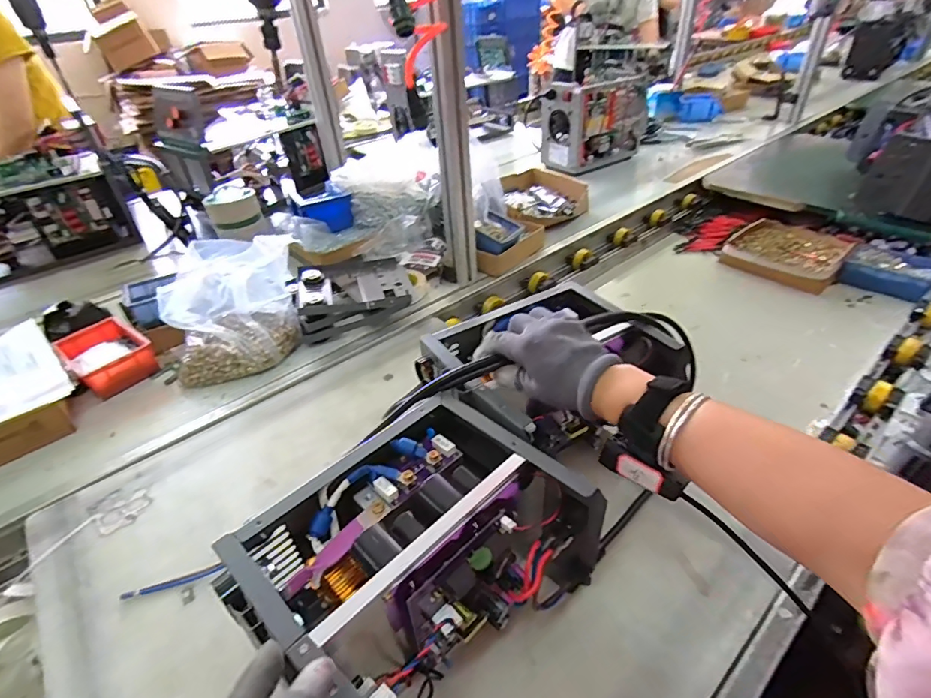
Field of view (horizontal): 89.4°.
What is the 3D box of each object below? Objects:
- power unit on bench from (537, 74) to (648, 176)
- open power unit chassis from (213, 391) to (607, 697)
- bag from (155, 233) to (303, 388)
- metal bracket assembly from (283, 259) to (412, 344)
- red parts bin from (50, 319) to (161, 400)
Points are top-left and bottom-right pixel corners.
[{"bbox_3d":[0.365,-0.669,1.378,0.308,0.215,0.194,-31,45,-30],"label":"power unit on bench"},{"bbox_3d":[-0.037,0.173,0.395,0.240,0.129,0.176,-32,46,-30],"label":"open power unit chassis"},{"bbox_3d":[-0.347,-0.054,0.694,0.114,0.188,0.182,28,48,34],"label":"bag"},{"bbox_3d":[-0.197,-0.105,0.833,0.191,0.072,0.188,-12,39,-9],"label":"metal bracket assembly"},{"bbox_3d":[-0.559,0.010,0.736,0.147,0.049,0.101,25,47,32],"label":"red parts bin"}]

